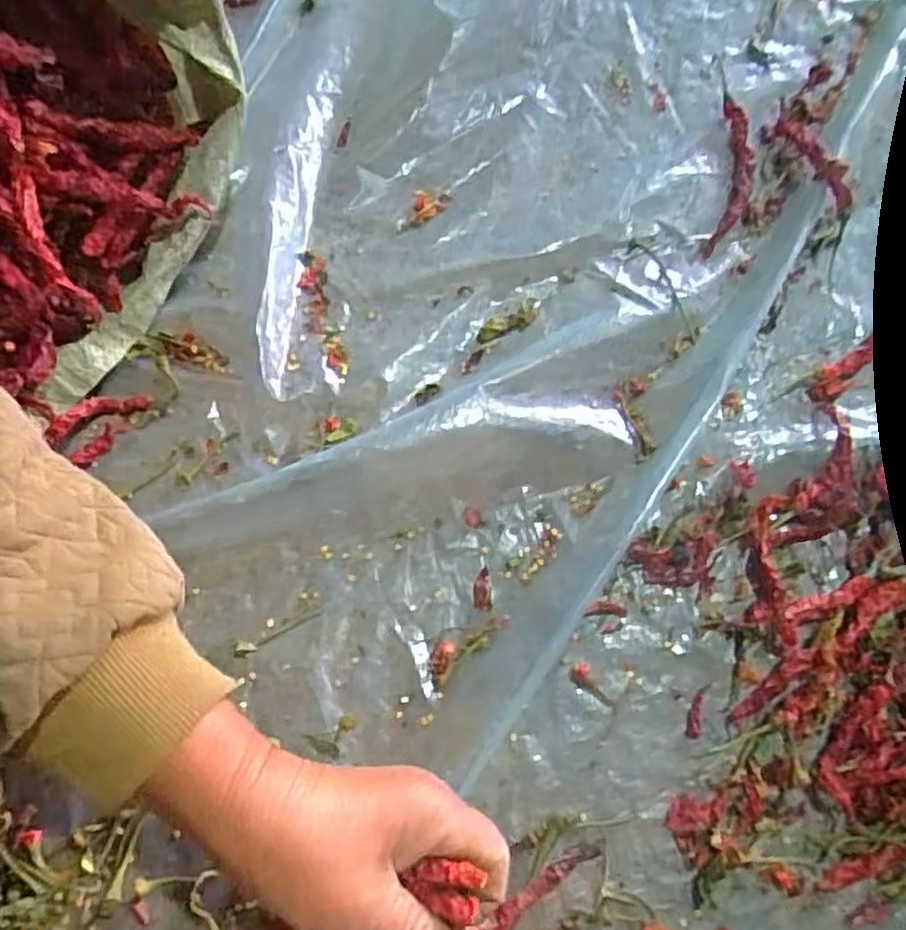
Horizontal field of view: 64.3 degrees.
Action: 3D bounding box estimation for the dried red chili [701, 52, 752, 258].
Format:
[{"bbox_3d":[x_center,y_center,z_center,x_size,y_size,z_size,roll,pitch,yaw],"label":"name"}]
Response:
[{"bbox_3d":[0.204,-0.225,0.525,0.031,0.006,0.171,10,72,1],"label":"dried red chili"}]

